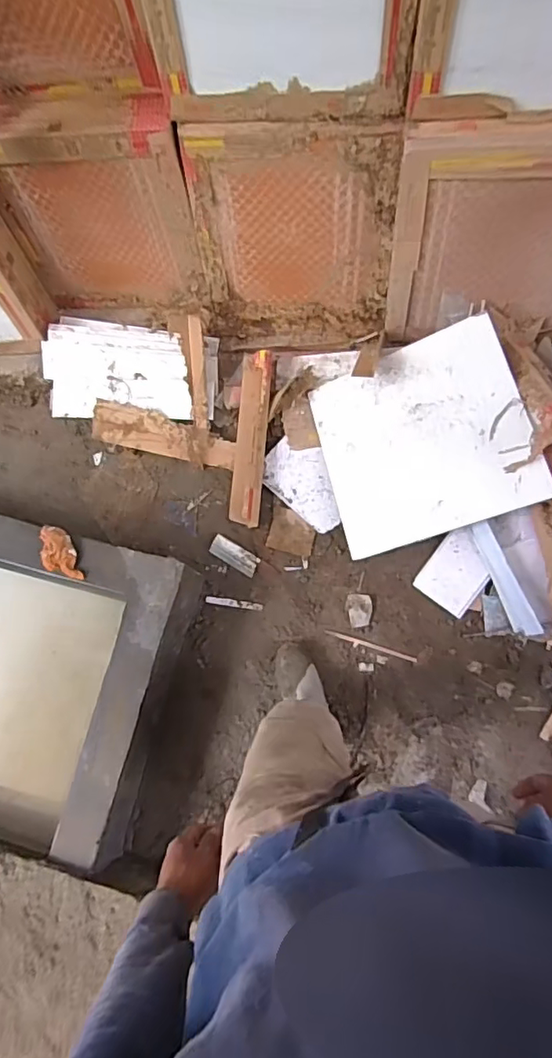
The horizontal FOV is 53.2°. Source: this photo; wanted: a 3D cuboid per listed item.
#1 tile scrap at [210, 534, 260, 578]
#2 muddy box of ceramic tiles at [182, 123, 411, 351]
[{"bbox_3d":[-0.114,0.073,1.525,0.142,0.012,0.061,32,82,11],"label":"tile scrap"},{"bbox_3d":[0.040,-0.738,1.446,0.515,0.568,0.091,2,60,6],"label":"muddy box of ceramic tiles"}]

